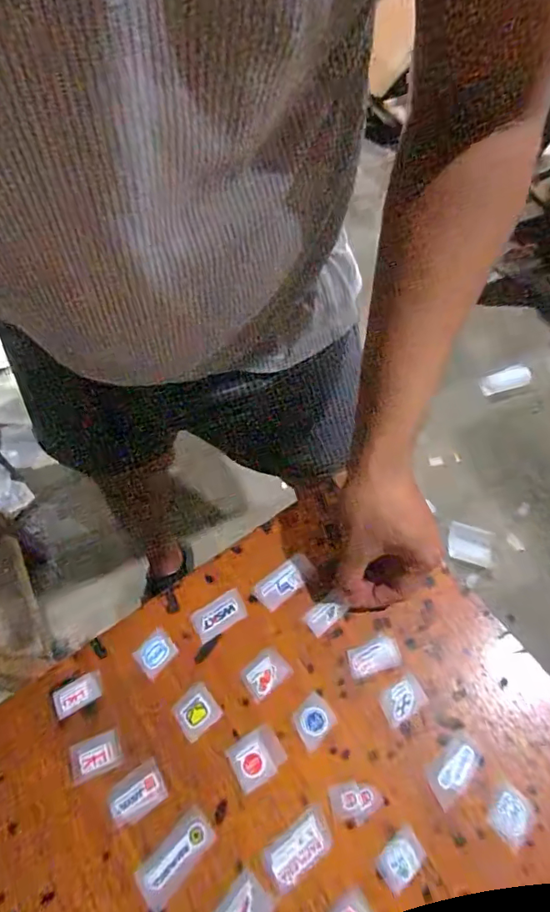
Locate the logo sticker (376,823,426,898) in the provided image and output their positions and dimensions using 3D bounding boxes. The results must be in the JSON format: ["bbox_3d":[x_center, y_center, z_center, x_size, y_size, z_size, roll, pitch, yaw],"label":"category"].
[{"bbox_3d":[0.090,0.286,0.349,0.037,0.004,0.022,-41,67,-18],"label":"logo sticker"}]

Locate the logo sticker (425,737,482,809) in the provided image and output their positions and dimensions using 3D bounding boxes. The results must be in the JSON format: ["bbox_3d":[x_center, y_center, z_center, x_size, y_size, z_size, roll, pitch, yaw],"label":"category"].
[{"bbox_3d":[0.136,0.239,0.373,0.046,0.004,0.024,-35,65,-15],"label":"logo sticker"}]

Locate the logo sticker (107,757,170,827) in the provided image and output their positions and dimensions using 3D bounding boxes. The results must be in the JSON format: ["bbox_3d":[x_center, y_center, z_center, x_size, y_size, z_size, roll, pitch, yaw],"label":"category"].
[{"bbox_3d":[-0.105,0.257,0.374,0.041,0.004,0.030,-32,64,-14],"label":"logo sticker"}]

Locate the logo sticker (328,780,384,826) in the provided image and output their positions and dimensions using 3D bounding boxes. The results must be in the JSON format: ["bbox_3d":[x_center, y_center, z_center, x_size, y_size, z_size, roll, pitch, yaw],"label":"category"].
[{"bbox_3d":[0.060,0.257,0.366,0.037,0.004,0.025,-12,61,-4],"label":"logo sticker"}]

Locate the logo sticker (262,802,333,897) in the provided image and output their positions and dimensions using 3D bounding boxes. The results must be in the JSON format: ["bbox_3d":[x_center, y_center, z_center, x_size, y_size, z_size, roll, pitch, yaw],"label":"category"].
[{"bbox_3d":[0.017,0.282,0.354,0.054,0.004,0.028,-34,65,-15],"label":"logo sticker"}]

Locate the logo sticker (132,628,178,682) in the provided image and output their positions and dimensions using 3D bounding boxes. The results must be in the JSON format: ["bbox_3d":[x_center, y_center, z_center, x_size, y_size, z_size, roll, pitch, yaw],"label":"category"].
[{"bbox_3d":[-0.102,0.168,0.420,0.029,0.004,0.032,40,70,22],"label":"logo sticker"}]

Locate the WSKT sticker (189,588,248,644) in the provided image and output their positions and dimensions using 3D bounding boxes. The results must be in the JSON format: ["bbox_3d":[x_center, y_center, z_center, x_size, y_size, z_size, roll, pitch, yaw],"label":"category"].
[{"bbox_3d":[-0.049,0.139,0.433,0.046,0.004,0.028,-29,64,-13],"label":"WSKT sticker"}]

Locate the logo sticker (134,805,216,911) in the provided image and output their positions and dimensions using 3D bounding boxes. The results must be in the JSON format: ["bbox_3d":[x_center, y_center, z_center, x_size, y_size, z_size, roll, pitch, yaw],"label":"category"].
[{"bbox_3d":[-0.072,0.290,0.357,0.029,0.004,0.060,38,69,21],"label":"logo sticker"}]

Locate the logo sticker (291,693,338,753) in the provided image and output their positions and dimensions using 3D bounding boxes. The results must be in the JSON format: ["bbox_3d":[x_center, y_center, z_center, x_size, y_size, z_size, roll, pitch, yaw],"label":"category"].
[{"bbox_3d":[0.030,0.210,0.392,0.032,0.004,0.028,-41,67,-18],"label":"logo sticker"}]

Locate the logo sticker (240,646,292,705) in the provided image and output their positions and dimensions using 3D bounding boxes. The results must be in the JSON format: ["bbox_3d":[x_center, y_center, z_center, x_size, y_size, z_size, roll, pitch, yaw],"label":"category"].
[{"bbox_3d":[-0.009,0.181,0.411,0.038,0.004,0.028,-34,65,-15],"label":"logo sticker"}]

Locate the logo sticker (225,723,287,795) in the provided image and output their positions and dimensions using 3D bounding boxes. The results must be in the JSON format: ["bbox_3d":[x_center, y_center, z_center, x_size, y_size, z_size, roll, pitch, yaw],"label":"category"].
[{"bbox_3d":[-0.015,0.233,0.382,0.040,0.004,0.034,-29,64,-13],"label":"logo sticker"}]

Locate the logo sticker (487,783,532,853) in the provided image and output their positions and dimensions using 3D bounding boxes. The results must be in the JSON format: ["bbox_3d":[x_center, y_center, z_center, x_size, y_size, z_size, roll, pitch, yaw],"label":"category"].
[{"bbox_3d":[0.172,0.263,0.361,0.032,0.004,0.032,-43,75,-11],"label":"logo sticker"}]

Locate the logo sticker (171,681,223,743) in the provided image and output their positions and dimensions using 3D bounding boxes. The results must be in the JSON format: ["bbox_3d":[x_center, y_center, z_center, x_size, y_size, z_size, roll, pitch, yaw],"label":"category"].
[{"bbox_3d":[-0.064,0.206,0.398,0.033,0.004,0.032,-36,65,-16],"label":"logo sticker"}]

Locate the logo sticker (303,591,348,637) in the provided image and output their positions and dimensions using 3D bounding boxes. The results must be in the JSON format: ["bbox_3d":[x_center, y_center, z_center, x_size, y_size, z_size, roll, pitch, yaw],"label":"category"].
[{"bbox_3d":[0.043,0.138,0.428,0.033,0.005,0.021,-34,65,-15],"label":"logo sticker"}]

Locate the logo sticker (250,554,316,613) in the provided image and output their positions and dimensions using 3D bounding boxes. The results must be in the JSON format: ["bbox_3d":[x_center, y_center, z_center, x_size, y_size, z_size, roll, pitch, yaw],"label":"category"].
[{"bbox_3d":[0.008,0.113,0.445,0.057,0.004,0.025,-38,67,-10],"label":"logo sticker"}]

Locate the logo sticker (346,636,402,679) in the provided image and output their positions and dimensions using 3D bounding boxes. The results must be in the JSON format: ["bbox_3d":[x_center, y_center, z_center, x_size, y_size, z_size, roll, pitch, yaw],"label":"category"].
[{"bbox_3d":[0.083,0.168,0.412,0.043,0.004,0.024,-15,61,-5],"label":"logo sticker"}]

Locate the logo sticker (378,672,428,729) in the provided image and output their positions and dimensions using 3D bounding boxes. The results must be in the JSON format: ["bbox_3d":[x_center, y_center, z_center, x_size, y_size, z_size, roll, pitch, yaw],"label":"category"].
[{"bbox_3d":[0.102,0.197,0.397,0.037,0.004,0.027,-28,63,-12],"label":"logo sticker"}]

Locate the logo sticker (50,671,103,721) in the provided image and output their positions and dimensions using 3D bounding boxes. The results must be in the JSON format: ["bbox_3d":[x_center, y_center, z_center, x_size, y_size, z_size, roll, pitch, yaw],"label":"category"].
[{"bbox_3d":[-0.164,0.197,0.407,0.039,0.004,0.022,-26,63,-11],"label":"logo sticker"}]

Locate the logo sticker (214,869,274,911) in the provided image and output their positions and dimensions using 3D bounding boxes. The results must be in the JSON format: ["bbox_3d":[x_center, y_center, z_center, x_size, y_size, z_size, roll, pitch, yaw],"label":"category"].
[{"bbox_3d":[-0.024,0.314,0.339,0.028,0.004,0.039,38,69,21],"label":"logo sticker"}]

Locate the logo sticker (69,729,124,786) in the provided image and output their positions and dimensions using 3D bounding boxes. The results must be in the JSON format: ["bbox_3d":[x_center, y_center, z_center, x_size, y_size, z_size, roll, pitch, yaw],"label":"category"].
[{"bbox_3d":[-0.142,0.235,0.388,0.039,0.004,0.026,-22,58,-12],"label":"logo sticker"}]

